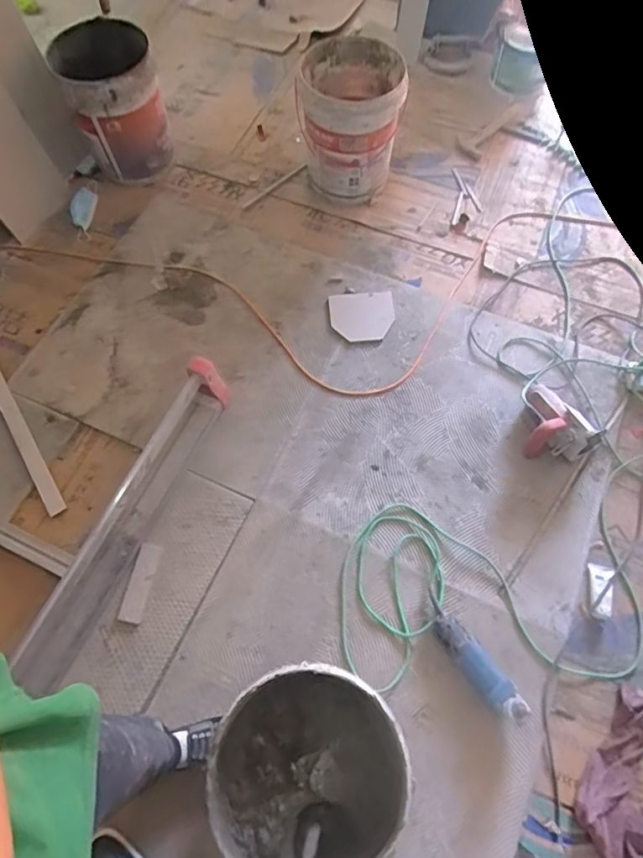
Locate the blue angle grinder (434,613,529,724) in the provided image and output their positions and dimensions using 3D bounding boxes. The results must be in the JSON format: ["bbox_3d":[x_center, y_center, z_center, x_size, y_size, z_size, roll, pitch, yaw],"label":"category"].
[{"bbox_3d":[0.332,0.506,1.137,0.065,0.074,0.242,-33,70,-13],"label":"blue angle grinder"}]

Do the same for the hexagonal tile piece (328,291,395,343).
[{"bbox_3d":[0.116,-0.318,1.518,0.179,0.015,0.142,-5,79,4],"label":"hexagonal tile piece"}]

